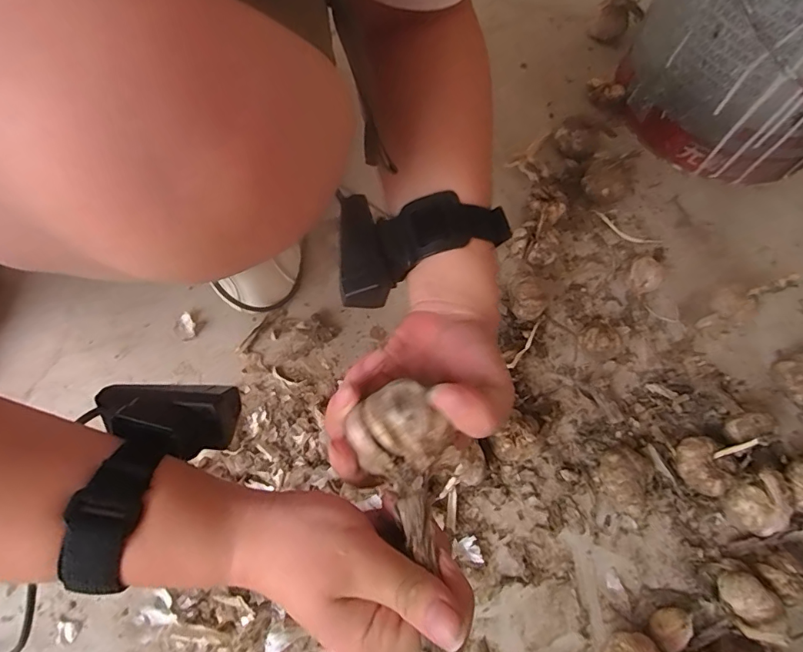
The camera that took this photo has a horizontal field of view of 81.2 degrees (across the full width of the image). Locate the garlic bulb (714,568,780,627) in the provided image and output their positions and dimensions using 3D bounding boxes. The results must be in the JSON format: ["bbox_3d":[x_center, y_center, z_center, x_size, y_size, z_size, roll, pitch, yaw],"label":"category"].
[{"bbox_3d":[0.287,0.226,0.387,0.037,0.034,0.033,30,70,10],"label":"garlic bulb"}]

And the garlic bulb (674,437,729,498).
[{"bbox_3d":[0.270,0.128,0.426,0.032,0.034,0.051,-11,69,-6],"label":"garlic bulb"}]

